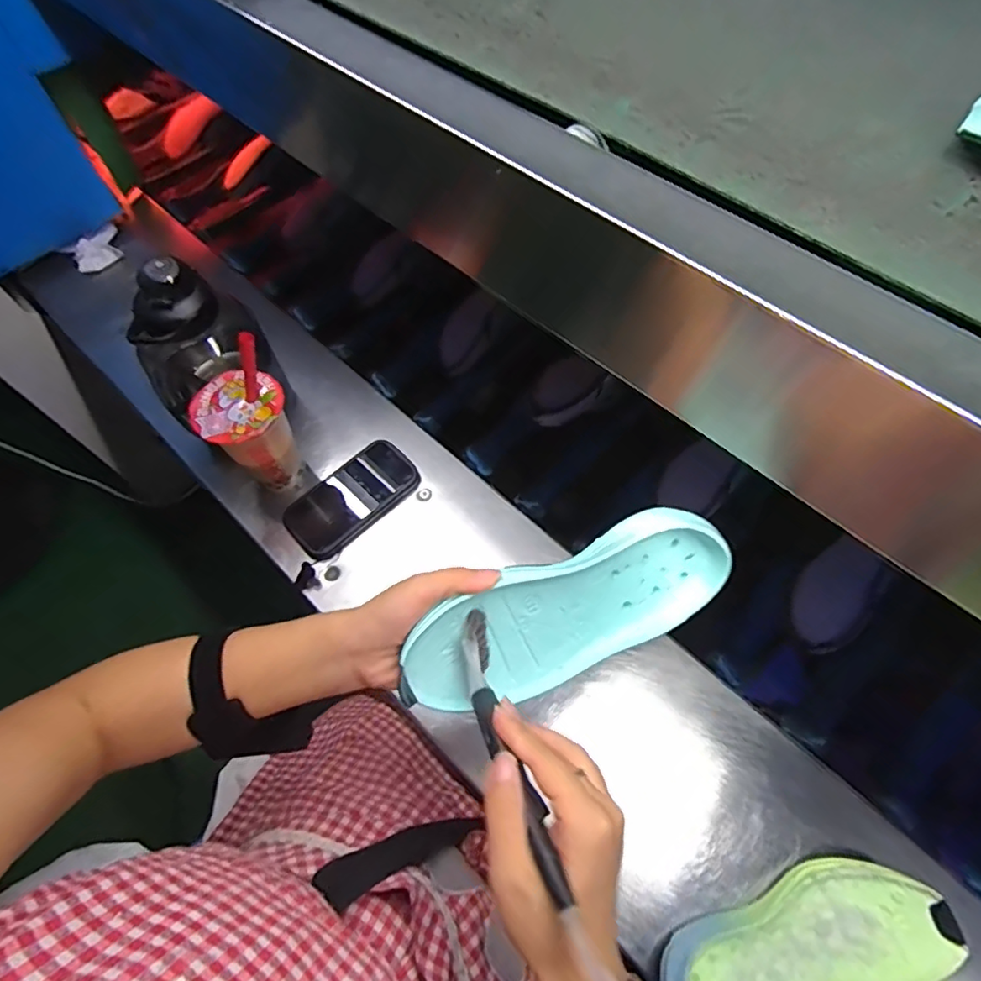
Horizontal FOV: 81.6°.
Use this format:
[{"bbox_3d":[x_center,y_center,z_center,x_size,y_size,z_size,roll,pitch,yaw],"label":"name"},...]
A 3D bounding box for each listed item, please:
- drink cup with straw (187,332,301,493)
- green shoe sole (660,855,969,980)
[{"bbox_3d":[-0.256,-0.071,0.604,0.081,0.215,0.087,-2,62,3],"label":"drink cup with straw"},{"bbox_3d":[0.243,0.360,0.445,0.223,0.052,0.088,-17,62,-5],"label":"green shoe sole"}]

